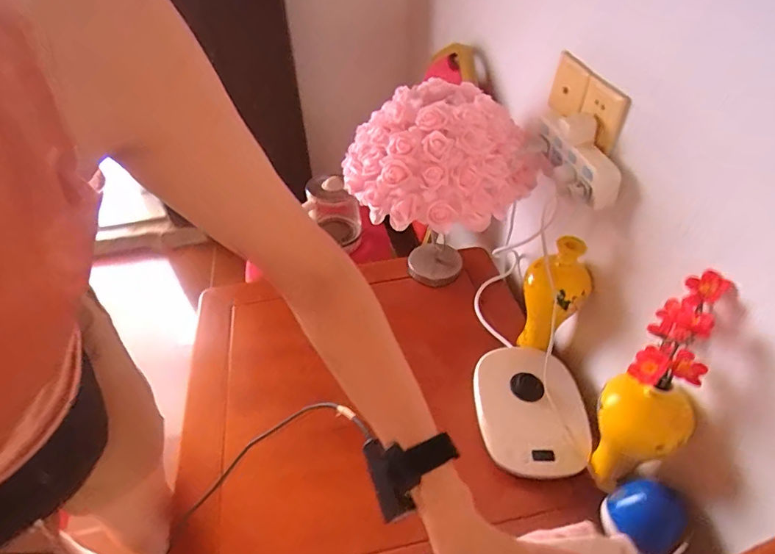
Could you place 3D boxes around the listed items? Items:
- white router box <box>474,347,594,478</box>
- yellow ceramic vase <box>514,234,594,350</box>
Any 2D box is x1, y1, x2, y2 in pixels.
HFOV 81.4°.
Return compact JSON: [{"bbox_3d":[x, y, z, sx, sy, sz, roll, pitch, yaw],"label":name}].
[{"bbox_3d":[0.226,0.203,0.715,0.159,0.036,0.216,-2,44,0],"label":"white router box"},{"bbox_3d":[0.266,0.041,0.742,0.082,0.230,0.086,-8,44,-6],"label":"yellow ceramic vase"}]

